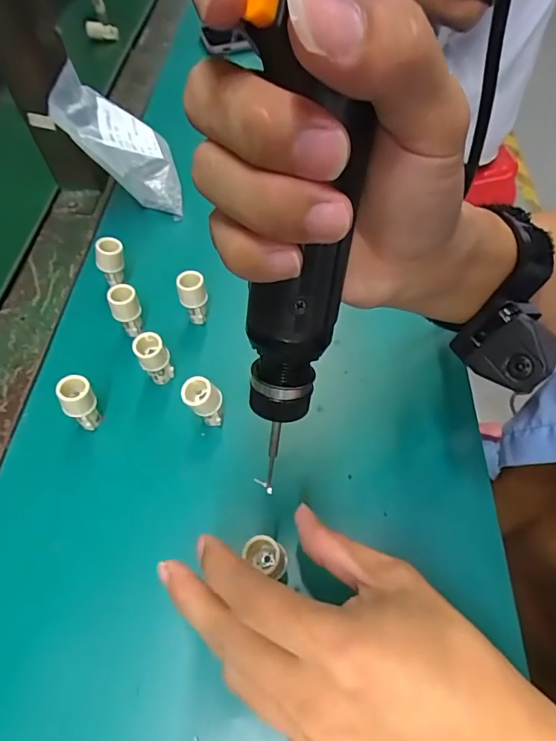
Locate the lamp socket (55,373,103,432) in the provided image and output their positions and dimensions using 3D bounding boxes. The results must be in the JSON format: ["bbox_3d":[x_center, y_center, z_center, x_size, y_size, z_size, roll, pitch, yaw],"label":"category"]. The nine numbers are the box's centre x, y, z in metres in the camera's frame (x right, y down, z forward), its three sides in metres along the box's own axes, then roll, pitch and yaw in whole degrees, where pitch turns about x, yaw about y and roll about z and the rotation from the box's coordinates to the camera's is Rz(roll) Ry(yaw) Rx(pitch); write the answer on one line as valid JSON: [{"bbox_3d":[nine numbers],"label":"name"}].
[{"bbox_3d":[-0.125,0.022,0.302,0.020,0.041,0.017,-31,61,-20],"label":"lamp socket"}]

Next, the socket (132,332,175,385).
[{"bbox_3d":[-0.083,-0.006,0.319,0.020,0.043,0.015,-24,59,-16],"label":"socket"}]

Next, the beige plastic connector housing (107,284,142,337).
[{"bbox_3d":[-0.109,-0.042,0.344,0.020,0.042,0.016,-17,57,-11],"label":"beige plastic connector housing"}]

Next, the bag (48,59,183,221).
[{"bbox_3d":[-0.143,-0.204,0.425,0.122,0.040,0.102,17,50,-40],"label":"bag"}]

